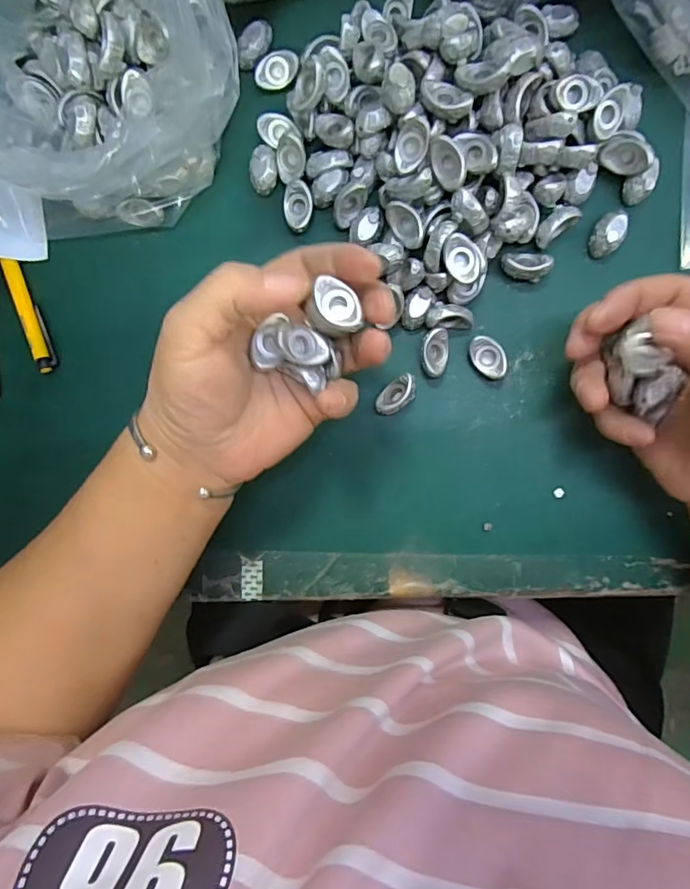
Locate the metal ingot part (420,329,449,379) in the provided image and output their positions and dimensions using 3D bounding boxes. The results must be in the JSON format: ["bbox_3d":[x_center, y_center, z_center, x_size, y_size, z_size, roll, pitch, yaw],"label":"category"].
[{"bbox_3d":[0.051,-0.052,0.290,0.015,0.011,0.026,1,93,3],"label":"metal ingot part"}]

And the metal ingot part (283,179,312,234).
[{"bbox_3d":[-0.027,-0.136,0.290,0.016,0.007,0.027,0,93,3],"label":"metal ingot part"}]

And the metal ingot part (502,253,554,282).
[{"bbox_3d":[0.101,-0.101,0.286,0.026,0.014,0.015,2,93,3],"label":"metal ingot part"}]

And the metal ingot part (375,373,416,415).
[{"bbox_3d":[0.029,-0.028,0.290,0.026,0.010,0.015,-39,90,4],"label":"metal ingot part"}]

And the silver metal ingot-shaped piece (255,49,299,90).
[{"bbox_3d":[-0.039,-0.215,0.291,0.026,0.007,0.015,-24,91,4],"label":"silver metal ingot-shaped piece"}]

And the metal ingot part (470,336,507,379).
[{"bbox_3d":[0.081,-0.049,0.289,0.017,0.012,0.025,-29,91,4],"label":"metal ingot part"}]

